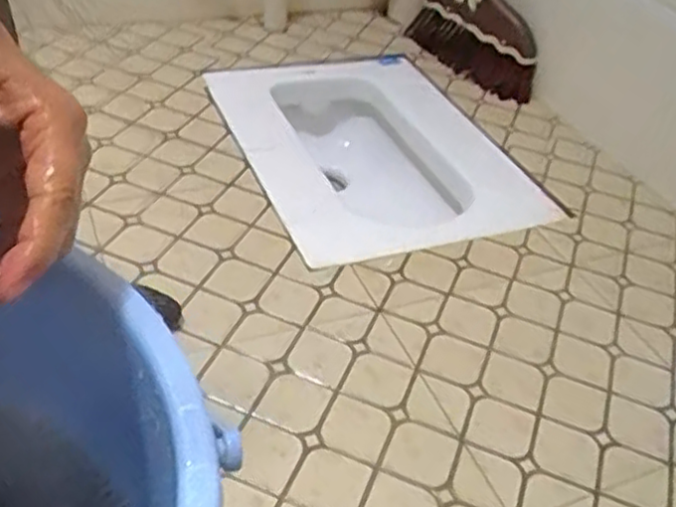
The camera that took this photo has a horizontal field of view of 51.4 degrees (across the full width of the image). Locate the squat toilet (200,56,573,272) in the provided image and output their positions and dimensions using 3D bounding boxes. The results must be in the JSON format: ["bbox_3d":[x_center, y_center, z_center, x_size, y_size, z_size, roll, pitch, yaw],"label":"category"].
[{"bbox_3d":[0.039,-0.147,1.239,0.439,0.235,0.597,-12,44,-23],"label":"squat toilet"}]

